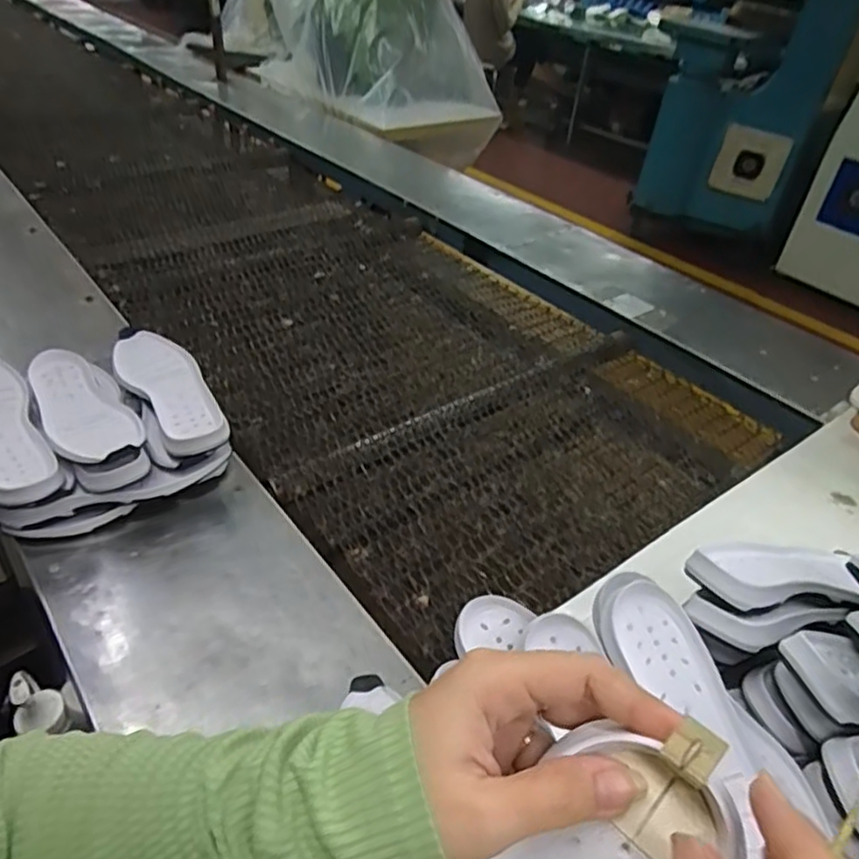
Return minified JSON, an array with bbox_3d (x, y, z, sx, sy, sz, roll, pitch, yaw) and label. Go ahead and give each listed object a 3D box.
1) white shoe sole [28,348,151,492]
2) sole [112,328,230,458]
[{"bbox_3d":[-0.421,-0.022,0.809,0.097,0.054,0.257,-21,46,-28],"label":"white shoe sole"},{"bbox_3d":[-0.338,-0.055,0.852,0.097,0.028,0.277,-18,45,-26],"label":"sole"}]

